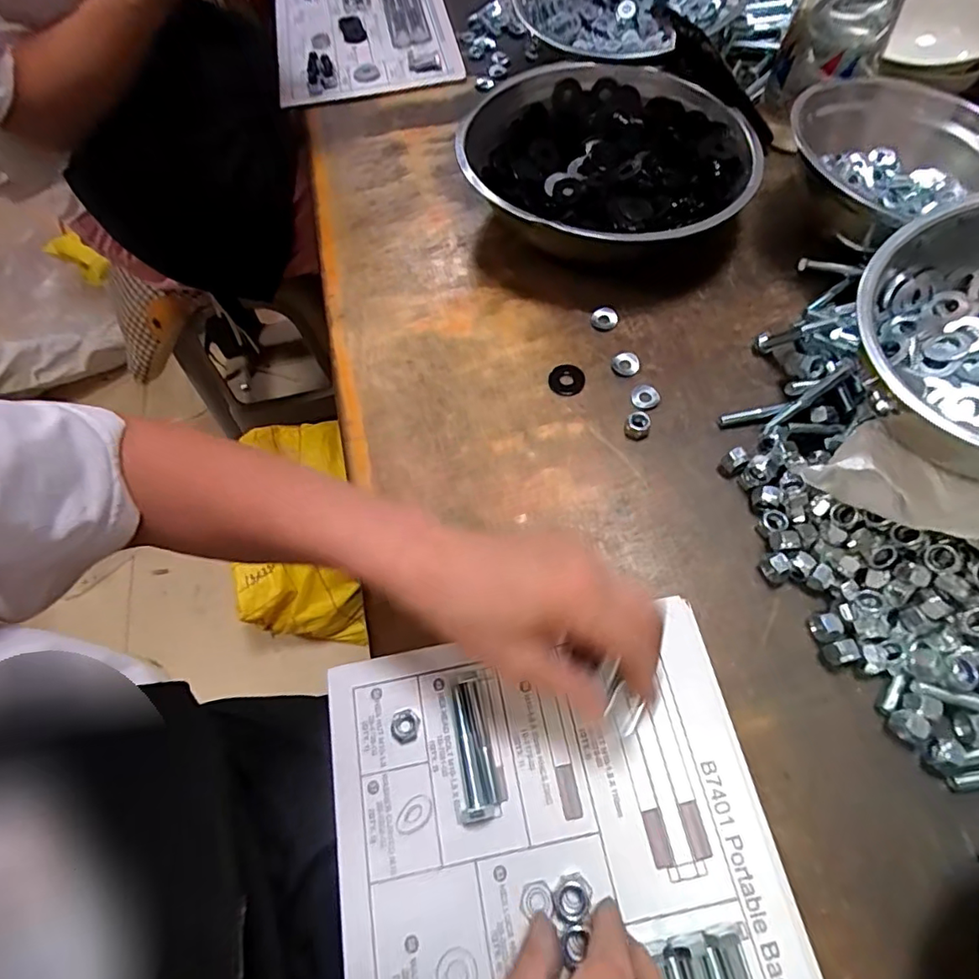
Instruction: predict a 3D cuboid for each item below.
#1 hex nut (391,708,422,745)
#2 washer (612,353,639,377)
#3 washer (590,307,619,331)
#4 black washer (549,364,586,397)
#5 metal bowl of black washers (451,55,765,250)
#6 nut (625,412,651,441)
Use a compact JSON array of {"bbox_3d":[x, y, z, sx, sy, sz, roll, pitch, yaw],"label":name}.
[{"bbox_3d":[-0.049,0.139,0.324,0.015,0.010,0.018,-3,62,2],"label":"hex nut"},{"bbox_3d":[0.113,-0.103,0.454,0.022,0.004,0.019,-28,64,-11],"label":"washer"},{"bbox_3d":[0.099,-0.147,0.474,0.022,0.005,0.020,12,63,10],"label":"washer"},{"bbox_3d":[0.063,-0.089,0.452,0.028,0.006,0.028,-1,62,3],"label":"black washer"},{"bbox_3d":[0.105,-0.301,0.515,0.253,0.071,0.260,-1,62,3],"label":"metal bowl of black washers"},{"bbox_3d":[0.113,-0.048,0.421,0.018,0.012,0.019,-1,62,3],"label":"nut"}]

